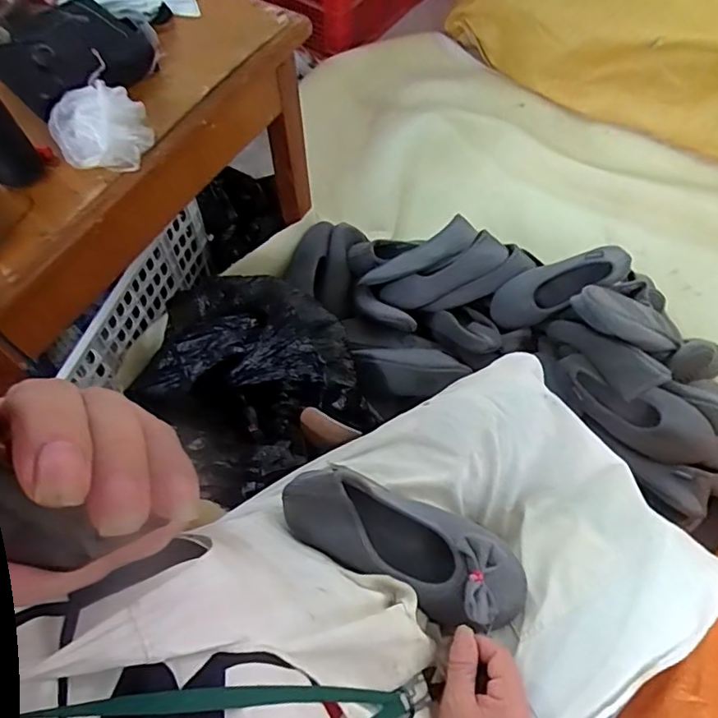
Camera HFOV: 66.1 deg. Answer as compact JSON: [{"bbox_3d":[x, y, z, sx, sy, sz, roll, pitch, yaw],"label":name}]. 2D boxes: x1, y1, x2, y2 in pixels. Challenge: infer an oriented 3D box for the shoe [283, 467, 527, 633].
[{"bbox_3d":[0.046,0.173,0.511,0.235,0.066,0.084,27,63,-5],"label":"shoe"}]

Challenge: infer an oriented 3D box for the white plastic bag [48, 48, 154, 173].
[{"bbox_3d":[-0.285,-0.259,0.607,0.099,0.046,0.105,-24,64,-13],"label":"white plastic bag"}]

